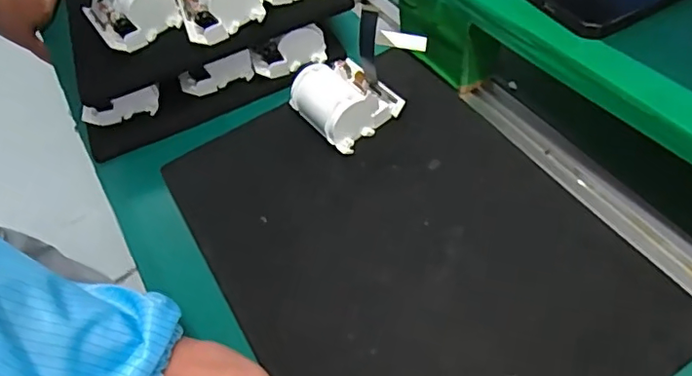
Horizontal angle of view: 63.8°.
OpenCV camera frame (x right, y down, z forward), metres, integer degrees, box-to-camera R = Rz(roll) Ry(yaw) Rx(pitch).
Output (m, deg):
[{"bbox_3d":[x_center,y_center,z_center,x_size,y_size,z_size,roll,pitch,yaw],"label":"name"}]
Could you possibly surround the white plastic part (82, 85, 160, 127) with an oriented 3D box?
[{"bbox_3d":[-0.208,-0.074,0.516,0.070,0.029,0.012,-20,52,-5],"label":"white plastic part"}]

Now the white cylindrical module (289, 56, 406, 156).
[{"bbox_3d":[-0.002,-0.075,0.470,0.071,0.042,0.074,-38,55,-18],"label":"white cylindrical module"}]

